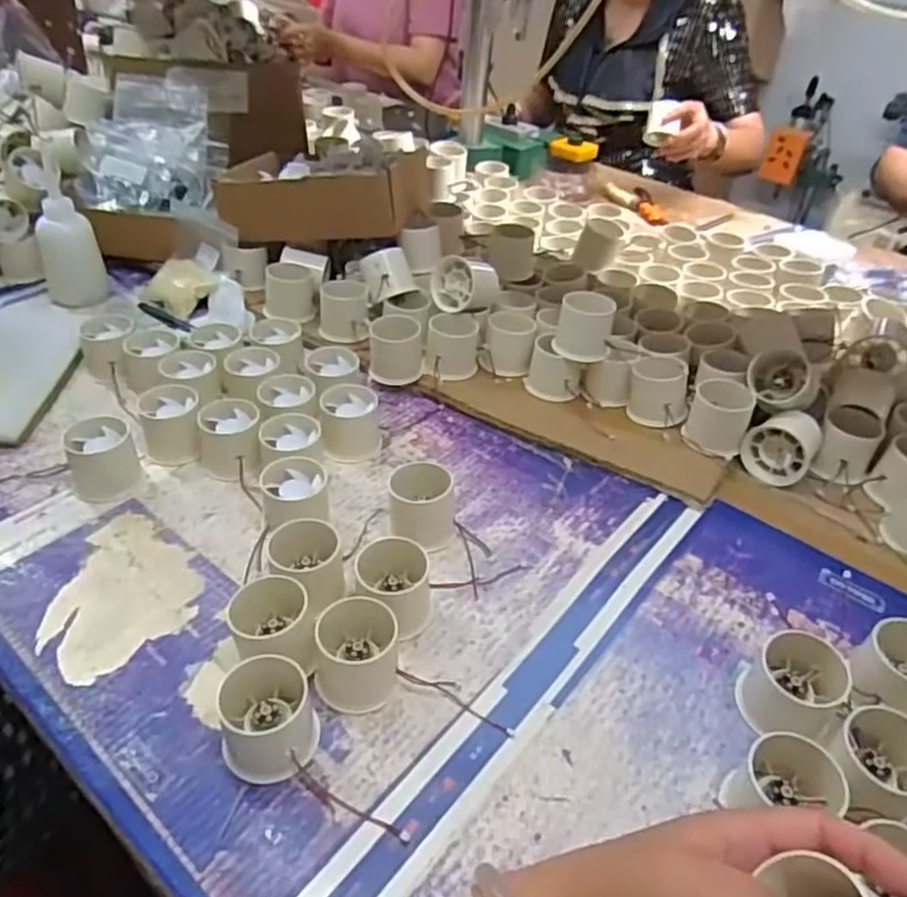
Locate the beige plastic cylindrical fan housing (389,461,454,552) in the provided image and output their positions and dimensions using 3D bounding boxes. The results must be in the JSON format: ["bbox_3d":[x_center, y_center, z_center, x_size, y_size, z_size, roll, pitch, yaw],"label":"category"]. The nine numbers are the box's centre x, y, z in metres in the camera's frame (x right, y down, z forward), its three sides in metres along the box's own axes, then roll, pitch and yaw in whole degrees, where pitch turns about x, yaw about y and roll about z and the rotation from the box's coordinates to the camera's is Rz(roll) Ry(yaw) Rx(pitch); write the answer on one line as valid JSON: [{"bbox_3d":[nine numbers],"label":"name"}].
[{"bbox_3d":[-0.024,0.045,0.553,0.050,0.050,0.051,2,40,-1],"label":"beige plastic cylindrical fan housing"}]

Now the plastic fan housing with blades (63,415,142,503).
[{"bbox_3d":[-0.291,0.006,0.594,0.049,0.046,0.055,-6,41,-10],"label":"plastic fan housing with blades"}]

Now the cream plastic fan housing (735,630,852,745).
[{"bbox_3d":[0.217,0.149,0.453,0.059,0.038,0.059,2,40,-1],"label":"cream plastic fan housing"}]

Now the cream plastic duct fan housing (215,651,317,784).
[{"bbox_3d":[-0.110,0.160,0.422,0.054,0.050,0.053,-11,42,-16],"label":"cream plastic duct fan housing"}]

